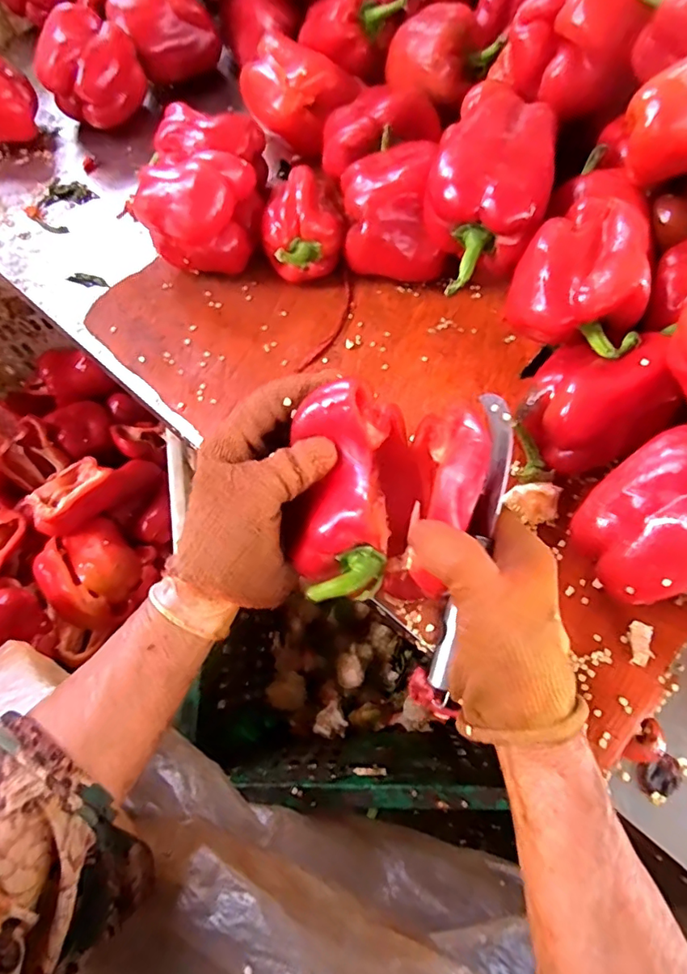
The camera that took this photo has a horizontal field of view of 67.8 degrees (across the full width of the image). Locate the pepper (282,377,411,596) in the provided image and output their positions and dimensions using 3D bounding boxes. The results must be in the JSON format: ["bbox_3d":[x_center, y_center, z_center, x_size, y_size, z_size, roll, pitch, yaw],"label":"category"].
[{"bbox_3d":[0.000,0.003,0.292,0.059,0.037,0.116,5,88,3],"label":"pepper"}]

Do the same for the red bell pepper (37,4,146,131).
[{"bbox_3d":[-0.259,-0.422,0.531,0.069,0.096,0.085,36,72,15],"label":"red bell pepper"}]

